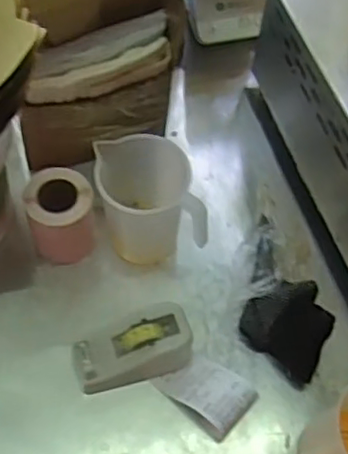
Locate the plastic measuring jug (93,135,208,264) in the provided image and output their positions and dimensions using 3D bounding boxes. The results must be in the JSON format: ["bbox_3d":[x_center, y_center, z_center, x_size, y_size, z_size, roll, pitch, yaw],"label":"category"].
[{"bbox_3d":[-0.029,-0.037,0.662,0.102,0.121,0.112,-7,61,-8],"label":"plastic measuring jug"}]

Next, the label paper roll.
[{"bbox_3d":[-0.118,-0.013,0.662,0.065,0.087,0.071,2,60,-3],"label":"label paper roll"}]

